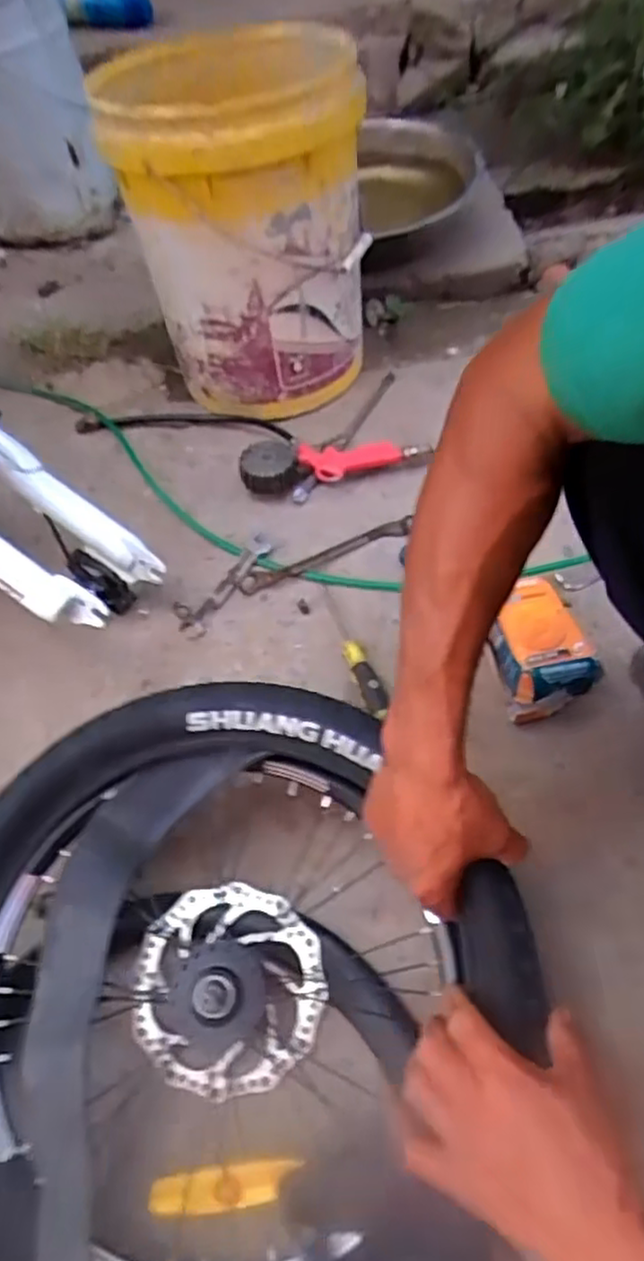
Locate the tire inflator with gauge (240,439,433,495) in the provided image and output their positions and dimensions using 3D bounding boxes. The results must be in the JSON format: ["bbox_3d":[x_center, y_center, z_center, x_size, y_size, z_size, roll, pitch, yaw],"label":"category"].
[{"bbox_3d":[0.019,-0.219,0.895,0.247,0.044,0.068,-9,55,-1],"label":"tire inflator with gauge"}]

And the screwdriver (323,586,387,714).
[{"bbox_3d":[0.032,0.017,0.743,0.024,0.025,0.182,-16,56,-6],"label":"screwdriver"}]

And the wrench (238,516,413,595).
[{"bbox_3d":[0.006,-0.091,0.823,0.220,0.015,0.024,-22,56,-10],"label":"wrench"}]

